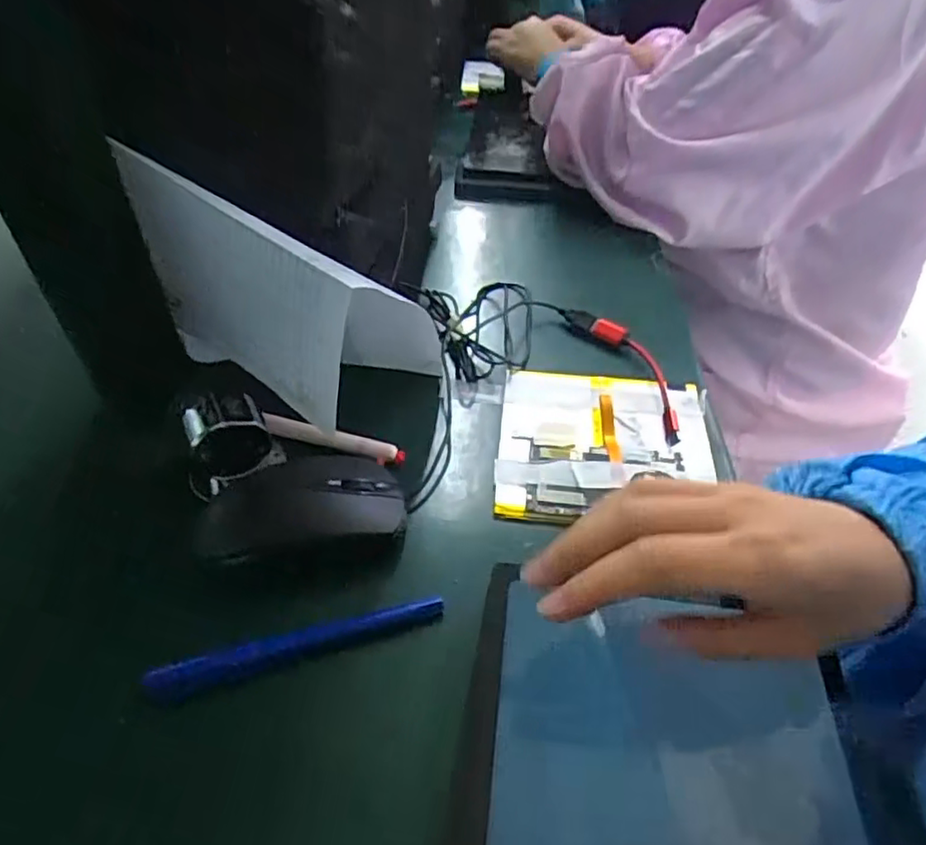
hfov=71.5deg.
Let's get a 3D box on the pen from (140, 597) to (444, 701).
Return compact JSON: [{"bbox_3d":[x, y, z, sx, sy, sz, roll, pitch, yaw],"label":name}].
[{"bbox_3d":[-0.076,0.105,0.304,0.136,0.013,0.011,-12,47,-12],"label":"pen"}]

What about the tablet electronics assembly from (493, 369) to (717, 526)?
[{"bbox_3d":[0.087,0.010,0.398,0.128,0.007,0.120,4,46,2],"label":"tablet electronics assembly"}]

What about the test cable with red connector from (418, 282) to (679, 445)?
[{"bbox_3d":[0.065,-0.062,0.463,0.206,0.027,0.123,22,49,18],"label":"test cable with red connector"}]

